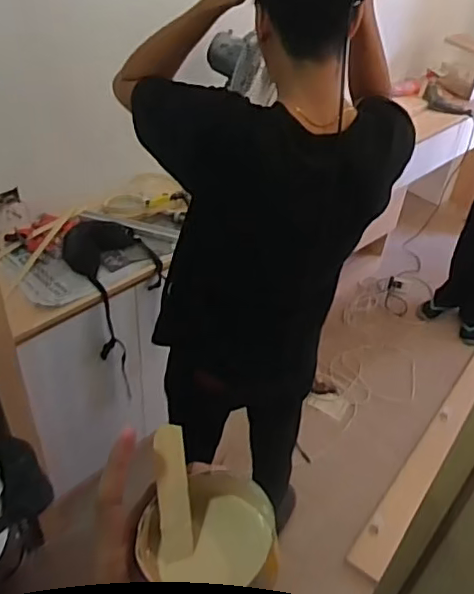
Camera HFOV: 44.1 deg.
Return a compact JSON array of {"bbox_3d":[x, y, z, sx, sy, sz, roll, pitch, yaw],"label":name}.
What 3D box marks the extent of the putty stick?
[{"bbox_3d":[-0.042,0.128,0.384,0.021,0.008,0.084,-4,81,-10],"label":"putty stick"}]

